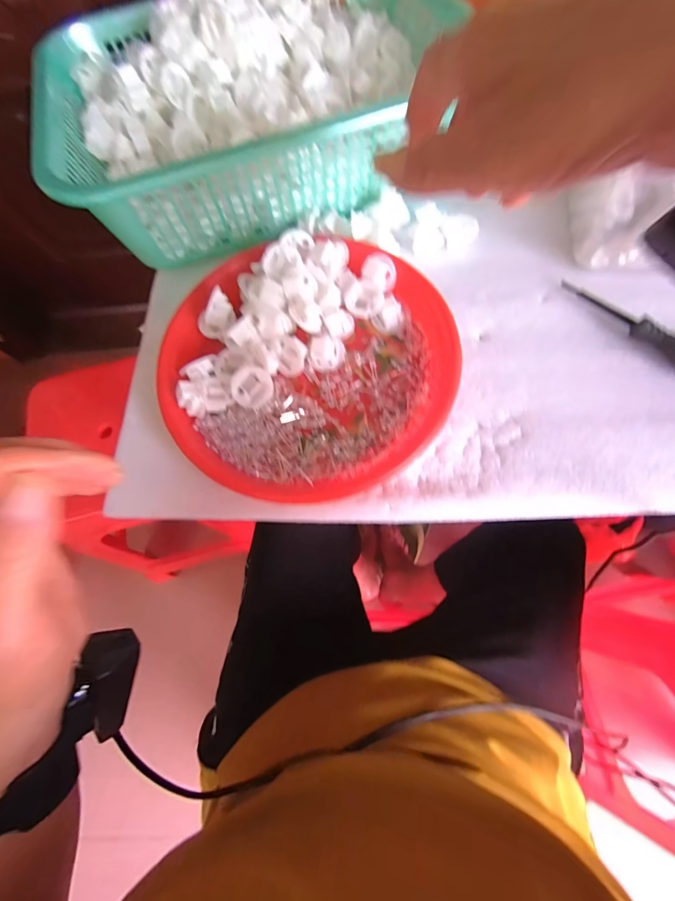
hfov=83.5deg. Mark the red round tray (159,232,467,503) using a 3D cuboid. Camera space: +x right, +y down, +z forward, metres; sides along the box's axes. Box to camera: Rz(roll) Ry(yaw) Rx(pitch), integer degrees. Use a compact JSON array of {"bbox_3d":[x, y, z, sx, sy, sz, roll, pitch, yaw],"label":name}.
[{"bbox_3d":[-0.025,-0.073,0.309,0.228,0.030,0.220,-2,71,4],"label":"red round tray"}]

